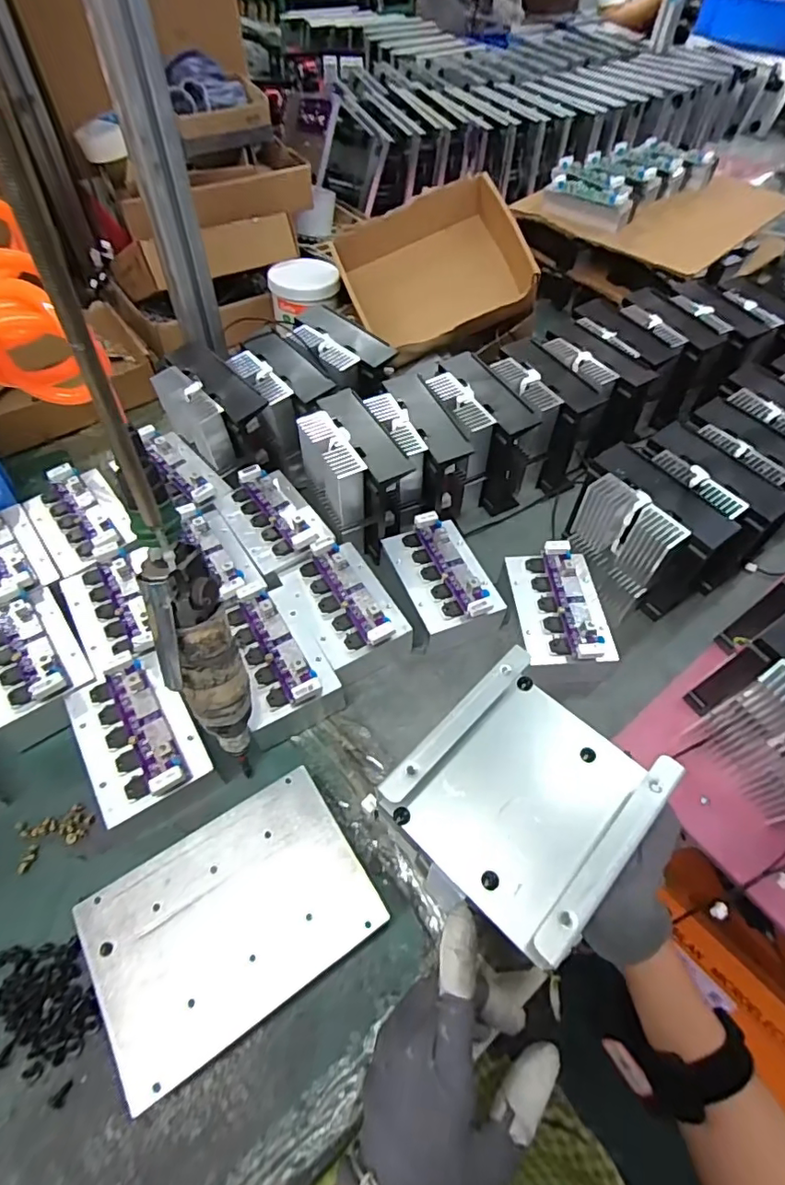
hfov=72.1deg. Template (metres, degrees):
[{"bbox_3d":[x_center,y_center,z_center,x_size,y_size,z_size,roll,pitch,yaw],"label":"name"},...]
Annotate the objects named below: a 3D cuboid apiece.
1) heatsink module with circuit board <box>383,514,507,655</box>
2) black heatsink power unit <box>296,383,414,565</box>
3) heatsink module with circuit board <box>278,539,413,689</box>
[{"bbox_3d":[0.046,-0.011,0.537,0.093,0.053,0.126,-18,58,-14],"label":"heatsink module with circuit board"},{"bbox_3d":[-0.042,-0.118,0.556,0.073,0.104,0.133,-22,59,-17],"label":"black heatsink power unit"},{"bbox_3d":[-0.046,0.015,0.512,0.085,0.048,0.125,-26,60,-19],"label":"heatsink module with circuit board"}]

